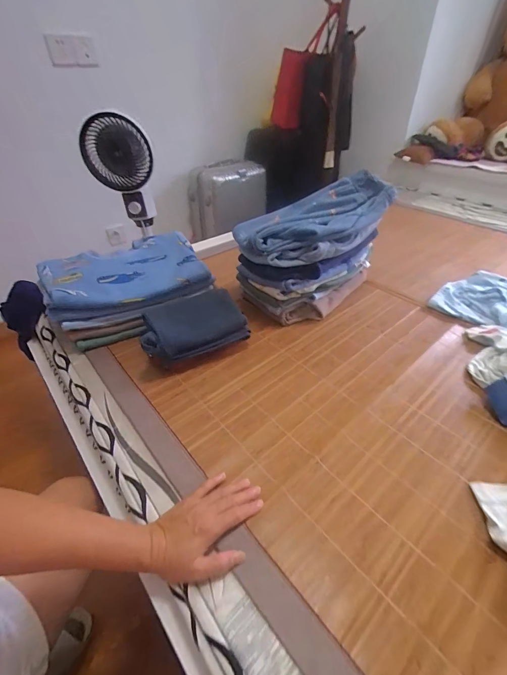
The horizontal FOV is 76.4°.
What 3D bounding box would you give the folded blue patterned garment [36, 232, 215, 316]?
[{"bbox_3d":[-0.298,-0.147,0.761,0.336,0.079,0.197,-24,45,-24],"label":"folded blue patterned garment"}]

